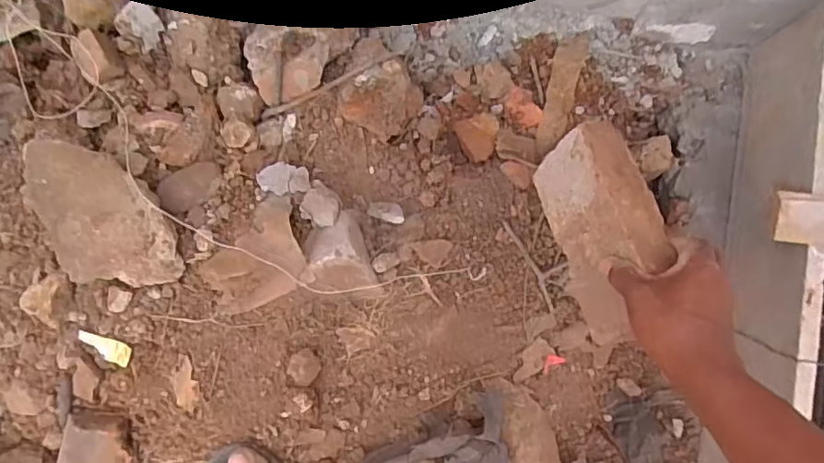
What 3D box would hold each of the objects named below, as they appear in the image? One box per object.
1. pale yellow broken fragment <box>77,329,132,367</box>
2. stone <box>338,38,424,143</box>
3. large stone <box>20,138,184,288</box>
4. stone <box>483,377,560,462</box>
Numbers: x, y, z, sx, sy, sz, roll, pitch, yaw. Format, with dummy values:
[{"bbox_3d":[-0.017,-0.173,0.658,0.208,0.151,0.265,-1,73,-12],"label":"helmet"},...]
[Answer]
[{"bbox_3d":[-0.298,0.112,0.554,0.052,0.004,0.021,37,88,-18],"label":"pale yellow broken fragment"},{"bbox_3d":[-0.034,-0.155,0.624,0.087,0.077,0.107,18,88,2],"label":"stone"},{"bbox_3d":[-0.292,-0.009,0.540,0.090,0.066,0.155,-40,87,-1],"label":"large stone"},{"bbox_3d":[0.127,0.221,0.625,0.058,0.046,0.132,-20,87,0],"label":"stone"}]

